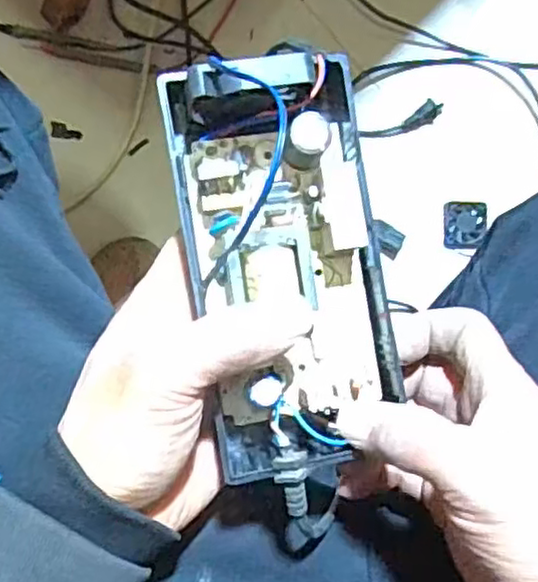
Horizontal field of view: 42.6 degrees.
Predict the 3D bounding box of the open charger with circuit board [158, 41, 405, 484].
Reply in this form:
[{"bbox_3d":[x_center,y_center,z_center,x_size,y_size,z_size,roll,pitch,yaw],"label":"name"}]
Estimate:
[{"bbox_3d":[0.007,-0.012,0.292,0.078,0.044,0.163,-11,95,-9],"label":"open charger with circuit board"}]

